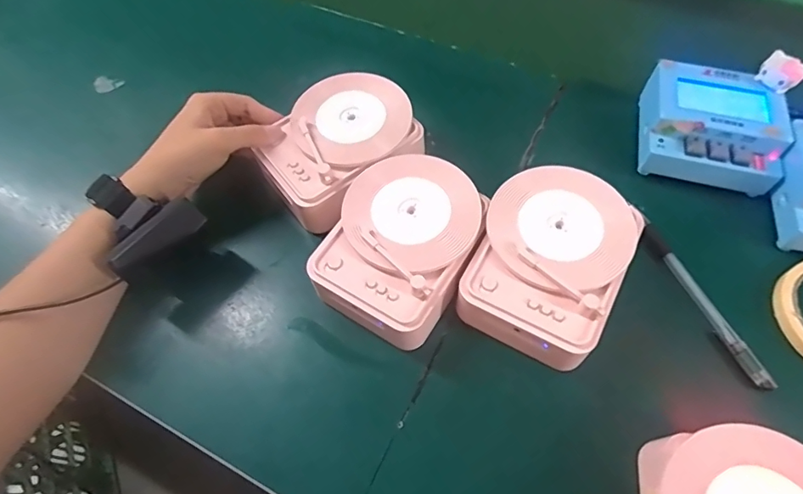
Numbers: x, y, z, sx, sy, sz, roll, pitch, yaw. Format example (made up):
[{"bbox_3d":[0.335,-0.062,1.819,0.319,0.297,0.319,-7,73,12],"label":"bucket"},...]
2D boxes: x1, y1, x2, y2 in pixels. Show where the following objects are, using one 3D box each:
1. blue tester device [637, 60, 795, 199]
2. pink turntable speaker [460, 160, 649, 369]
[{"bbox_3d":[0.261,-0.103,0.403,0.106,0.044,0.097,14,62,11],"label":"blue tester device"},{"bbox_3d":[0.107,0.012,0.352,0.098,0.058,0.135,26,65,17],"label":"pink turntable speaker"}]

